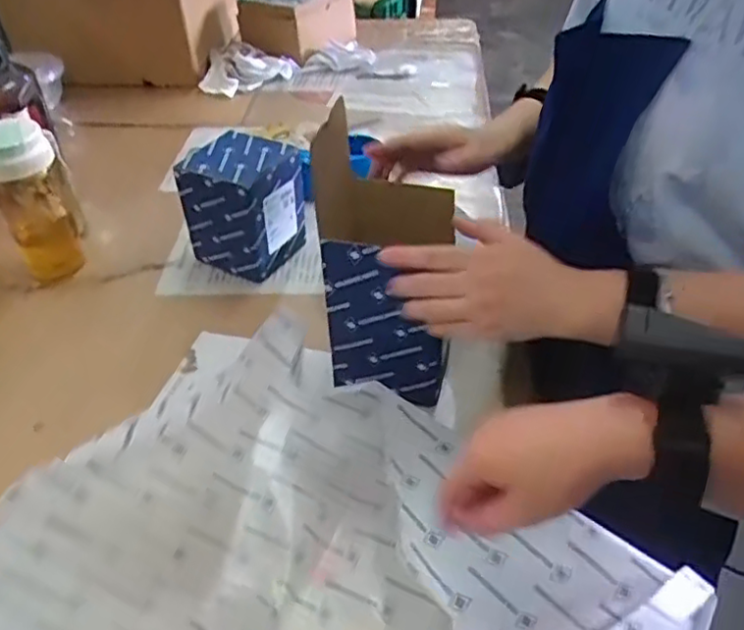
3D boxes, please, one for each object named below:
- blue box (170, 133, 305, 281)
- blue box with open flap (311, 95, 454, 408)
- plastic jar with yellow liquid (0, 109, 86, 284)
[{"bbox_3d":[-0.153,-0.128,0.800,0.104,0.140,0.102,21,44,22],"label":"blue box"},{"bbox_3d":[0.014,-0.051,0.610,0.117,0.241,0.112,6,41,6],"label":"blue box with open flap"},{"bbox_3d":[-0.397,-0.135,0.779,0.087,0.182,0.081,-23,46,-25],"label":"plastic jar with yellow liquid"}]

